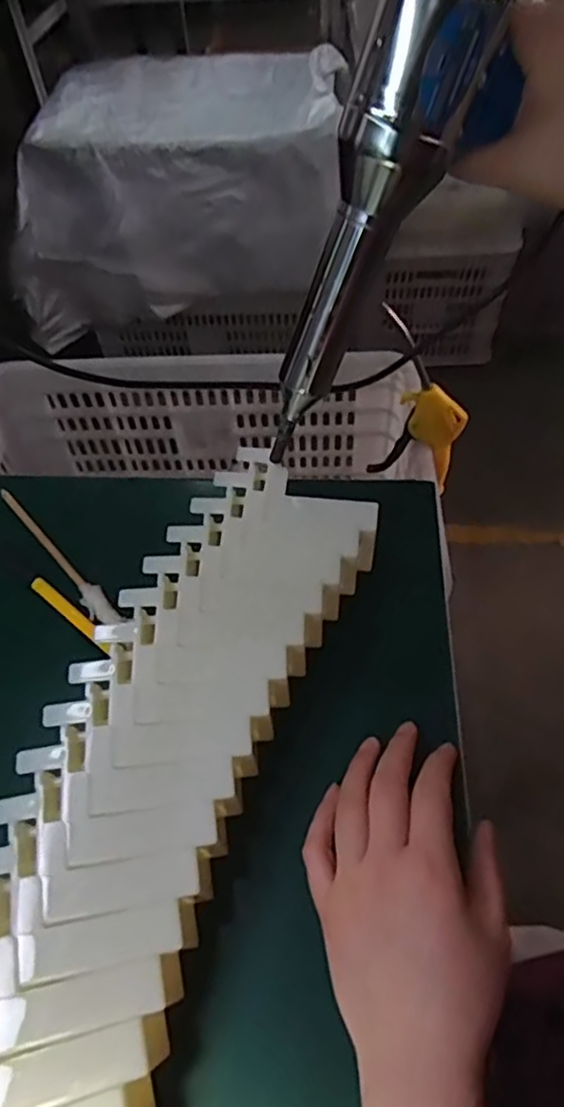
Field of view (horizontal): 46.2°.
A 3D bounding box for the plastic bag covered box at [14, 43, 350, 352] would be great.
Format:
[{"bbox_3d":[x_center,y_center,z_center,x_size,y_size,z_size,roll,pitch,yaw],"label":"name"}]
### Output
[{"bbox_3d":[-0.235,-0.707,1.347,0.519,0.368,0.536,4,55,5],"label":"plastic bag covered box"}]

